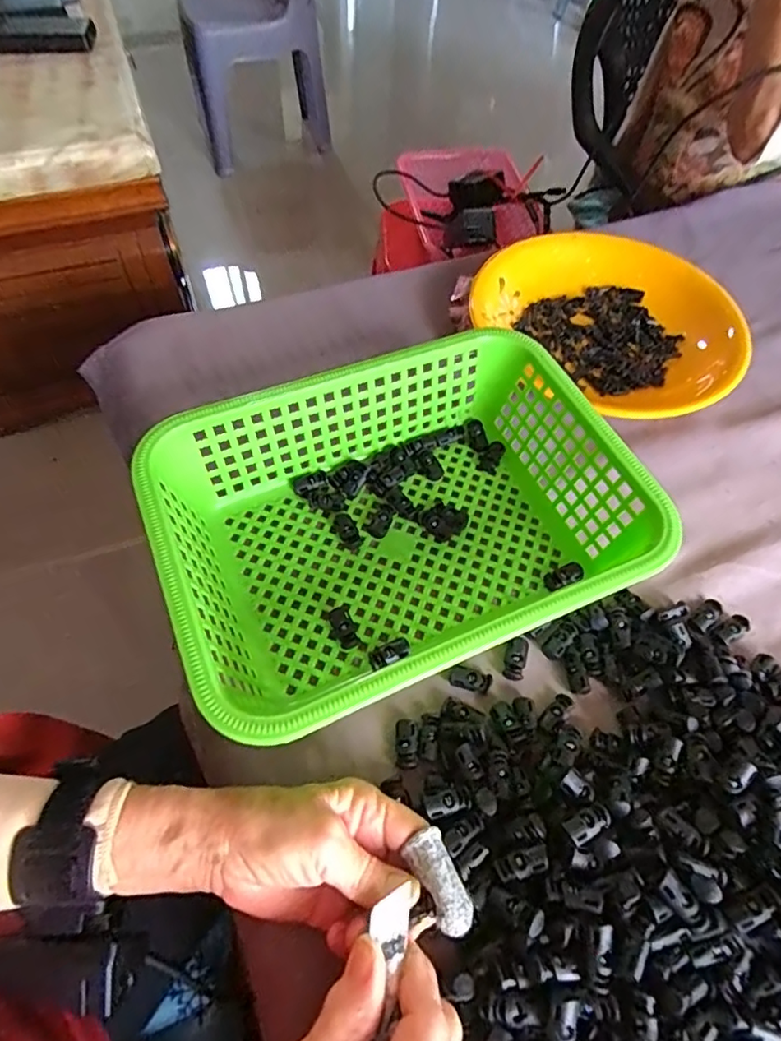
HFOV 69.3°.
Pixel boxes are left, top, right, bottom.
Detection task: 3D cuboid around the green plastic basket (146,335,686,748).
[{"bbox_3d":[0.007,-0.001,0.376,0.293,0.079,0.215,-20,62,-15],"label":"green plastic basket"}]

